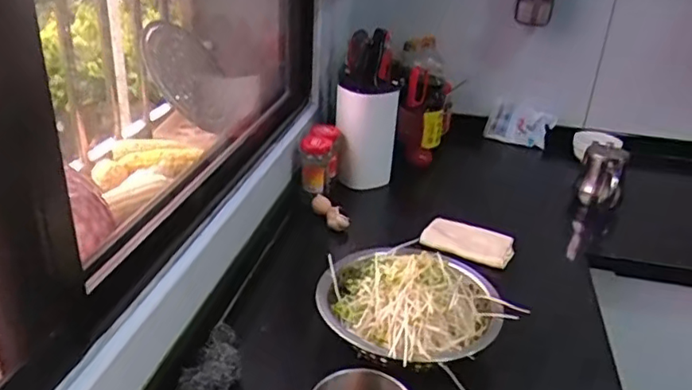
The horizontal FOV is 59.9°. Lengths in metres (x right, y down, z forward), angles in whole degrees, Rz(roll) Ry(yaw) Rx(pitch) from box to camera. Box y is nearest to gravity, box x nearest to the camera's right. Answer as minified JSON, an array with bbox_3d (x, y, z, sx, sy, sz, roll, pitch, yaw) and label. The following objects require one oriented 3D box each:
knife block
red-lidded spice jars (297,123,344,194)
[{"bbox_3d":[0.052,-0.191,1.370,0.145,0.346,0.184,3,27,-1],"label":"knife block"},{"bbox_3d":[-0.057,-0.082,1.333,0.071,0.130,0.106,13,29,17],"label":"red-lidded spice jars"}]

